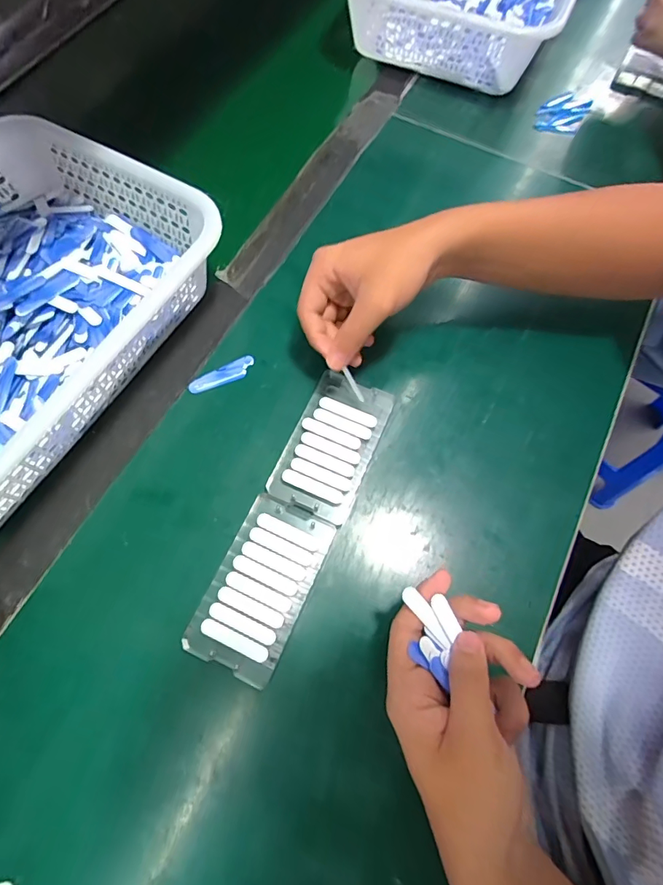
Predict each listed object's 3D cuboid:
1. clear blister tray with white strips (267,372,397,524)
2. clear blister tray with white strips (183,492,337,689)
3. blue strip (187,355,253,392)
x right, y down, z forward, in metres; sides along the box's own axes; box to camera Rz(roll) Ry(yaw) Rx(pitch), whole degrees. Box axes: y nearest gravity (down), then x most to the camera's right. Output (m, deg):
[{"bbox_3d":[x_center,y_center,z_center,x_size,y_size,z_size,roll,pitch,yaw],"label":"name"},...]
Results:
[{"bbox_3d":[0.002,0.001,0.372,0.067,0.013,0.122,22,70,8],"label":"clear blister tray with white strips"},{"bbox_3d":[-0.052,0.104,0.330,0.068,0.011,0.122,23,70,8],"label":"clear blister tray with white strips"},{"bbox_3d":[-0.098,-0.061,0.398,0.062,0.004,0.016,-30,72,-11],"label":"blue strip"}]

